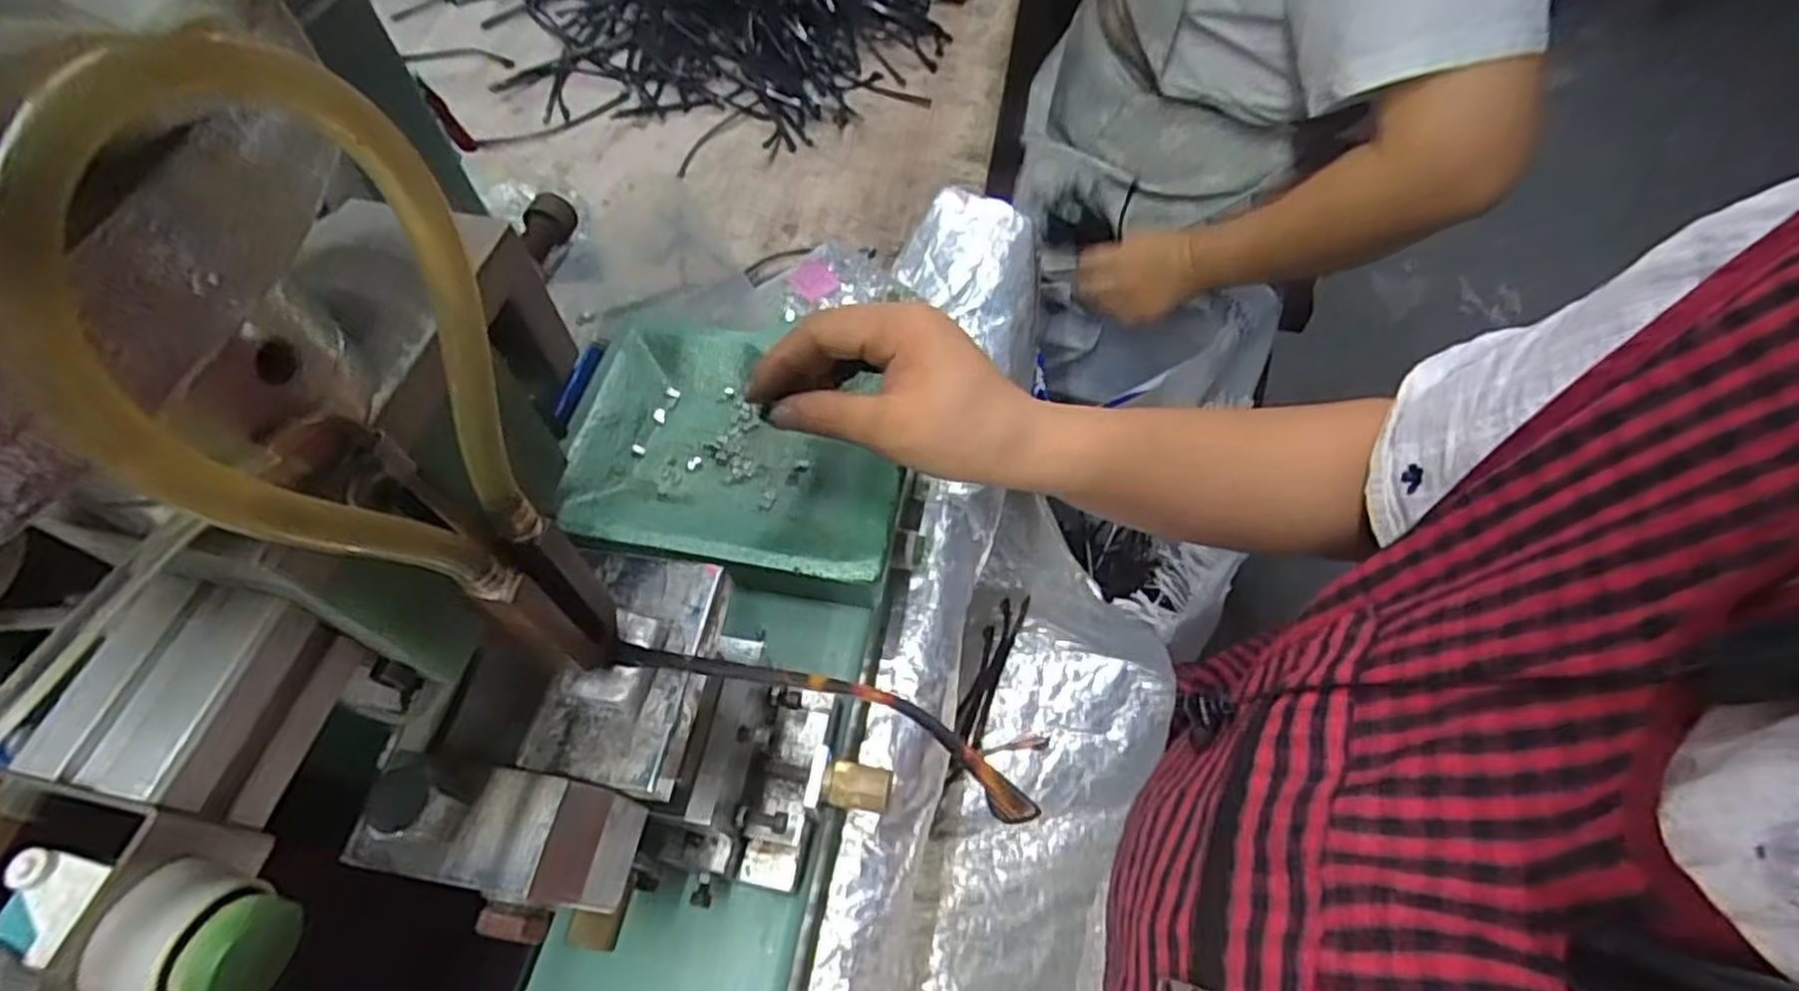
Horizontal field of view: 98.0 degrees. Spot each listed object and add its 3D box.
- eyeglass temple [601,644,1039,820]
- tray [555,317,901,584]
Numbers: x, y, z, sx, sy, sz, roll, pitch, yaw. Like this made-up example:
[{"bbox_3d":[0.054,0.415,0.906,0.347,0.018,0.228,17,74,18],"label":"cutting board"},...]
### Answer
[{"bbox_3d":[-0.024,0.056,0.212,0.132,0.004,0.022,11,31,28],"label":"eyeglass temple"},{"bbox_3d":[-0.087,-0.030,0.432,0.180,0.017,0.150,8,58,6],"label":"tray"}]

